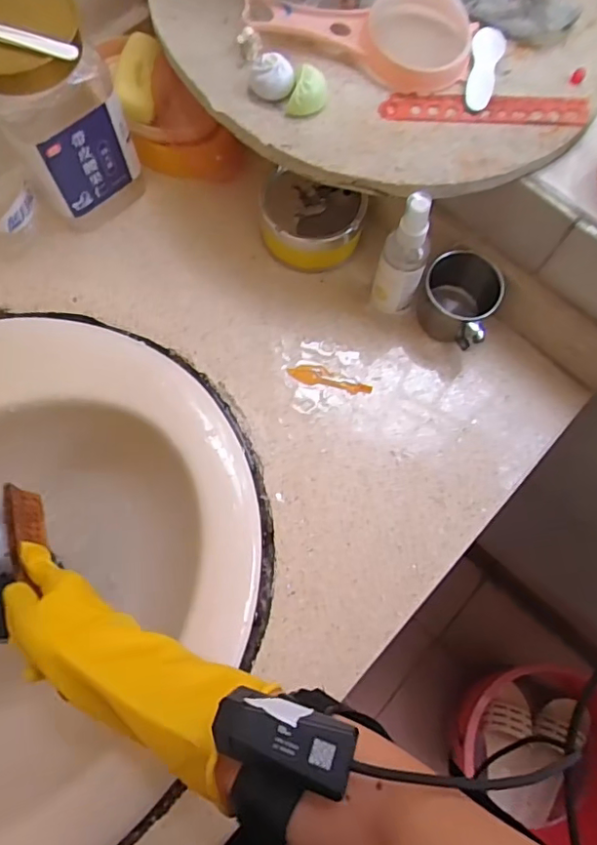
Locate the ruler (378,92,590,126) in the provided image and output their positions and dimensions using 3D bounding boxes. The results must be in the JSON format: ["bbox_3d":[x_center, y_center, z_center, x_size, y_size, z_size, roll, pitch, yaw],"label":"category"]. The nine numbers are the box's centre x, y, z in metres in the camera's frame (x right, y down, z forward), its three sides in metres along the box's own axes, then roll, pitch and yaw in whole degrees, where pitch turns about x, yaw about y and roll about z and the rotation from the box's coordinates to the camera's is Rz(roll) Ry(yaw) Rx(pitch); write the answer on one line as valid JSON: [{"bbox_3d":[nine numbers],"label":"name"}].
[{"bbox_3d":[0.144,-0.242,0.423,0.158,0.004,0.025,1,72,-1],"label":"ruler"}]

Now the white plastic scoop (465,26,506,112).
[{"bbox_3d":[0.145,-0.279,0.432,0.024,0.005,0.086,17,73,4],"label":"white plastic scoop"}]

